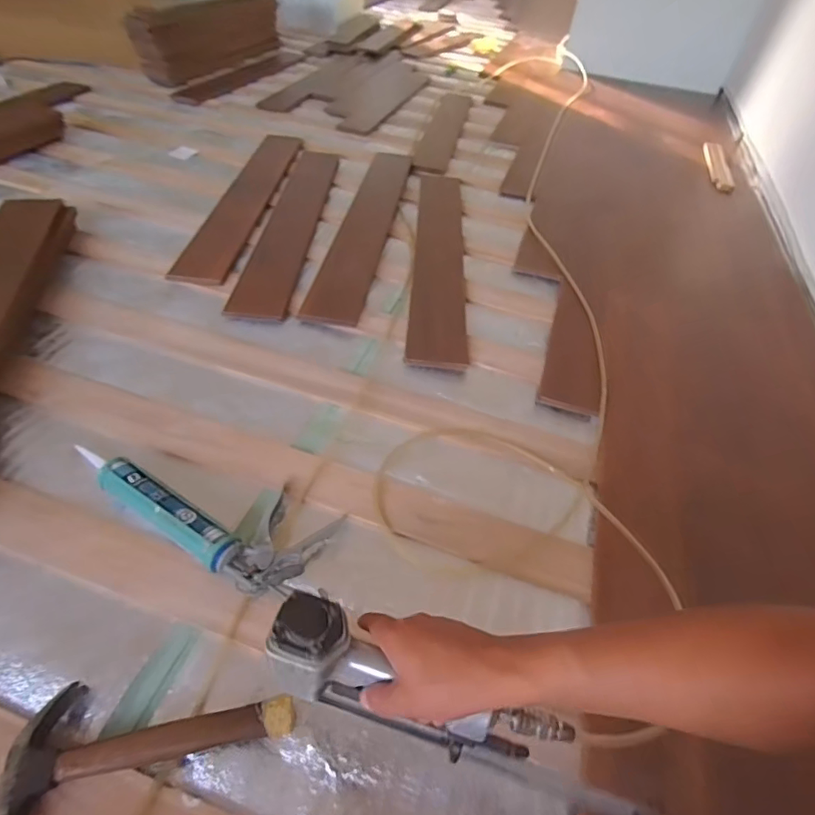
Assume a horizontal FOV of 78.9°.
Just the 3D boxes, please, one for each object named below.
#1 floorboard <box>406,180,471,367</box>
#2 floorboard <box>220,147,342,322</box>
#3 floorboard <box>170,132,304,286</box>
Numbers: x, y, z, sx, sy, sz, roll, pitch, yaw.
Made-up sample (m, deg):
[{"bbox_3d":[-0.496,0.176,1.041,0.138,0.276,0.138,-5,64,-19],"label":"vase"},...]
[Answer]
[{"bbox_3d":[0.083,-0.402,1.260,0.133,0.026,0.856,5,47,-2],"label":"floorboard"},{"bbox_3d":[-0.304,-0.518,1.344,0.132,0.011,0.904,5,47,-2],"label":"floorboard"},{"bbox_3d":[-0.453,-0.611,1.417,0.143,0.013,0.914,6,47,-1],"label":"floorboard"}]

